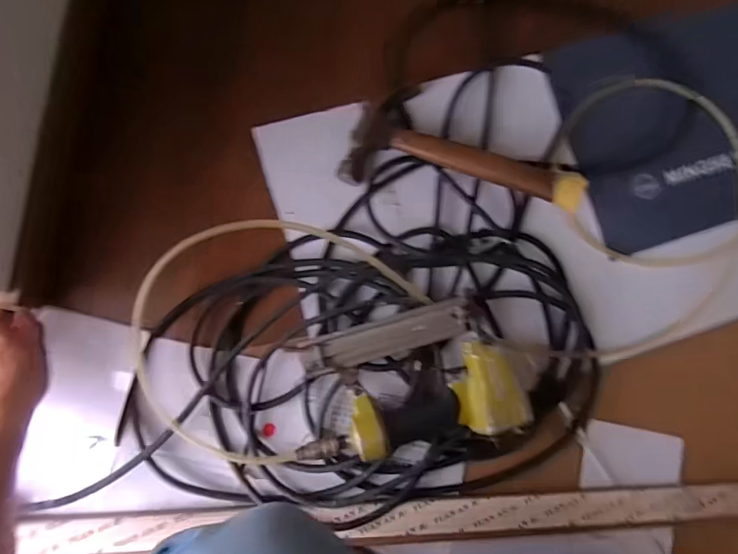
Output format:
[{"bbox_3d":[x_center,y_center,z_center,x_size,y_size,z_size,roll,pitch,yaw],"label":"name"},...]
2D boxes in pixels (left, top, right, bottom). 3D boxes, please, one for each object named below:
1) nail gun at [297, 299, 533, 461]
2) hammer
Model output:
[{"bbox_3d":[0.043,0.117,0.567,0.242,0.073,0.154,-9,86,-7],"label":"nail gun"},{"bbox_3d":[0.118,-0.146,0.612,0.290,0.052,0.144,17,84,8],"label":"hammer"}]

